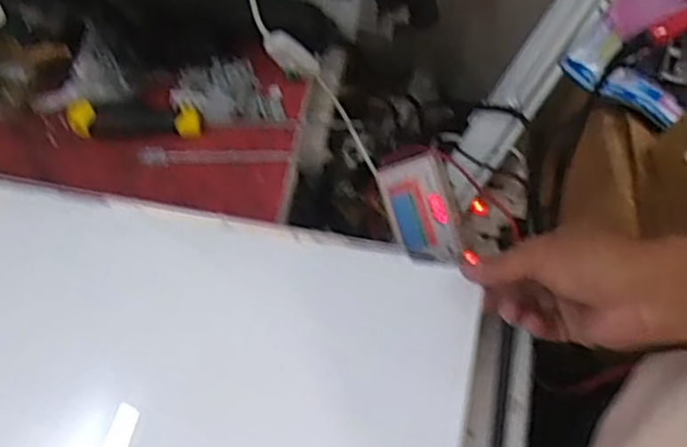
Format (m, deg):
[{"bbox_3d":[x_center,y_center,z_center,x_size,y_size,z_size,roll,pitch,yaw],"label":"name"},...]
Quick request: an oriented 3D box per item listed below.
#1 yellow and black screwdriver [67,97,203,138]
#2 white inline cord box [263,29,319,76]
[{"bbox_3d":[-0.171,-0.086,0.557,0.103,0.020,0.027,-2,65,-3],"label":"yellow and black screwdriver"},{"bbox_3d":[-0.042,-0.141,0.572,0.020,0.061,0.017,-19,58,37],"label":"white inline cord box"}]

